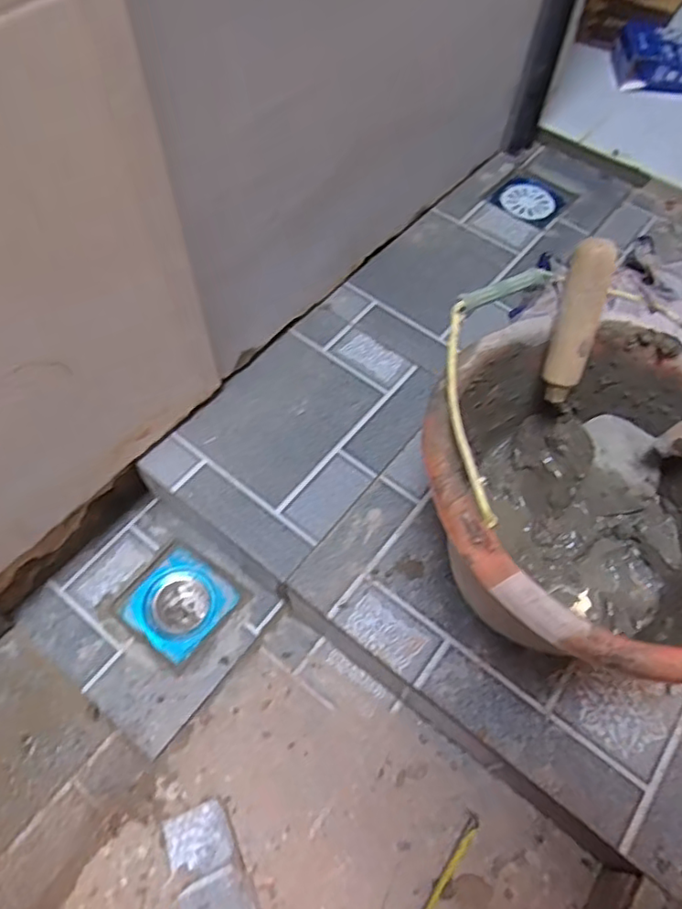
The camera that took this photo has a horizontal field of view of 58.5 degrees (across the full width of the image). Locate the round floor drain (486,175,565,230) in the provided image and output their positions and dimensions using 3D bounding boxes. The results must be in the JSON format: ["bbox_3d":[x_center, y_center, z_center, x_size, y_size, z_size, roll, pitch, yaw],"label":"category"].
[{"bbox_3d":[0.277,-0.372,0.892,0.094,0.006,0.089,40,66,20],"label":"round floor drain"}]

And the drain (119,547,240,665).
[{"bbox_3d":[-0.176,0.170,0.676,0.099,0.041,0.099,35,65,17],"label":"drain"}]

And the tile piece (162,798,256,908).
[{"bbox_3d":[-0.112,0.371,0.528,0.056,0.011,0.119,-21,62,-13],"label":"tile piece"}]

